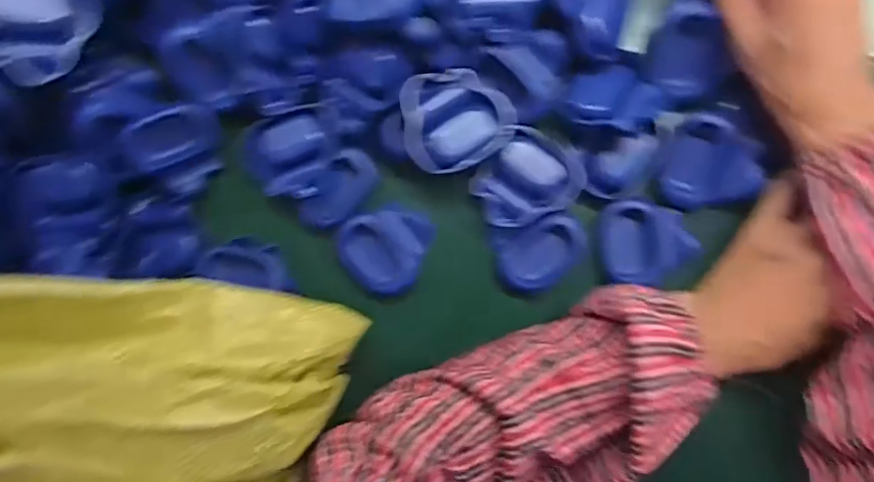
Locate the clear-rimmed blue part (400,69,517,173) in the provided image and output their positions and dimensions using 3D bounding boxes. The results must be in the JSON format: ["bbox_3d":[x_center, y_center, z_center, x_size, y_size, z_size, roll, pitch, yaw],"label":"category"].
[{"bbox_3d":[0.014,-0.077,0.383,0.068,0.022,0.059,-9,87,4],"label":"clear-rimmed blue part"}]

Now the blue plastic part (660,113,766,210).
[{"bbox_3d":[0.176,-0.051,0.384,0.059,0.013,0.056,-3,87,5],"label":"blue plastic part"}]

